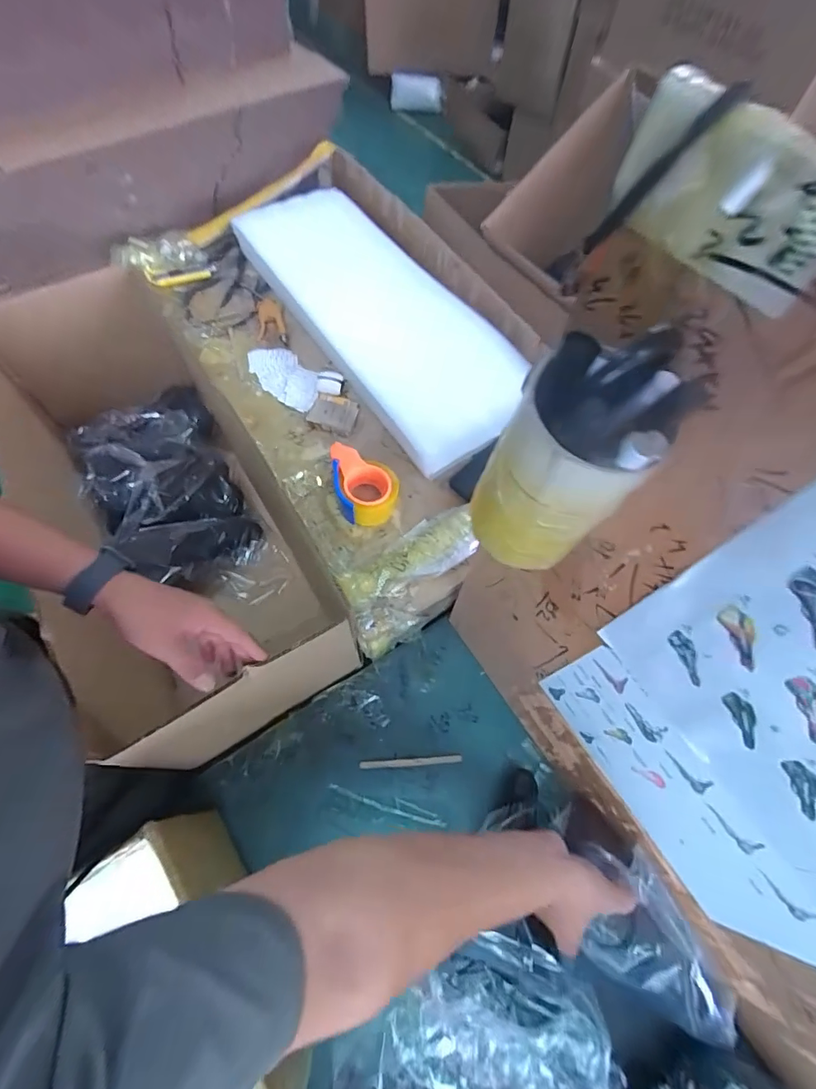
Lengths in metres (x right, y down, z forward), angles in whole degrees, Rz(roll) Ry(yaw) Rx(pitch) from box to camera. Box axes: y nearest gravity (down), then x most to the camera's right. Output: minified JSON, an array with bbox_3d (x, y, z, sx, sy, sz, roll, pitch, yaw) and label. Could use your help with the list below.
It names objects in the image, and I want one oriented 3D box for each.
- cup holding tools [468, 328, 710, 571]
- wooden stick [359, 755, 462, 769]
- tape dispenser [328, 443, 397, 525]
[{"bbox_3d":[0.095,-0.044,0.278,0.076,0.152,0.072,39,68,16],"label":"cup holding tools"},{"bbox_3d":[0.005,0.332,0.703,0.155,0.010,0.010,-2,63,-3],"label":"wooden stick"},{"bbox_3d":[-0.075,-0.105,0.797,0.108,0.048,0.150,-13,64,-9],"label":"tape dispenser"}]

